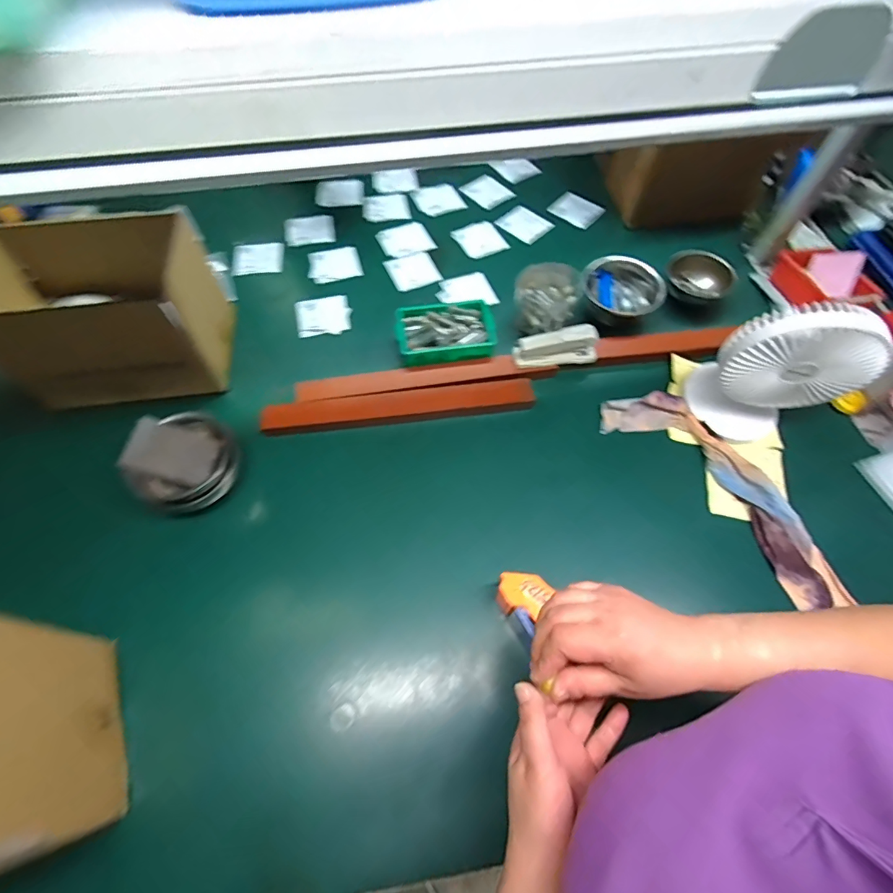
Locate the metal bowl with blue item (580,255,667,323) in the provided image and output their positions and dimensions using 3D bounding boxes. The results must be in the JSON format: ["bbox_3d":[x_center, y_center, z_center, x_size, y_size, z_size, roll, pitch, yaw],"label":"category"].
[{"bbox_3d":[0.286,-0.254,0.750,0.123,0.065,0.123,0,61,0],"label":"metal bowl with blue item"}]

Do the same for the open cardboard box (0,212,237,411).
[{"bbox_3d":[-0.481,-0.186,0.664,0.261,0.190,0.202,-7,62,-4],"label":"open cardboard box"}]

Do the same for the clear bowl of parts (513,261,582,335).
[{"bbox_3d":[0.161,-0.236,0.745,0.101,0.080,0.094,0,61,0],"label":"clear bowl of parts"}]

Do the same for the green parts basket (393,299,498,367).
[{"bbox_3d":[-0.003,-0.176,0.733,0.151,0.049,0.099,-9,62,-5],"label":"green parts basket"}]

